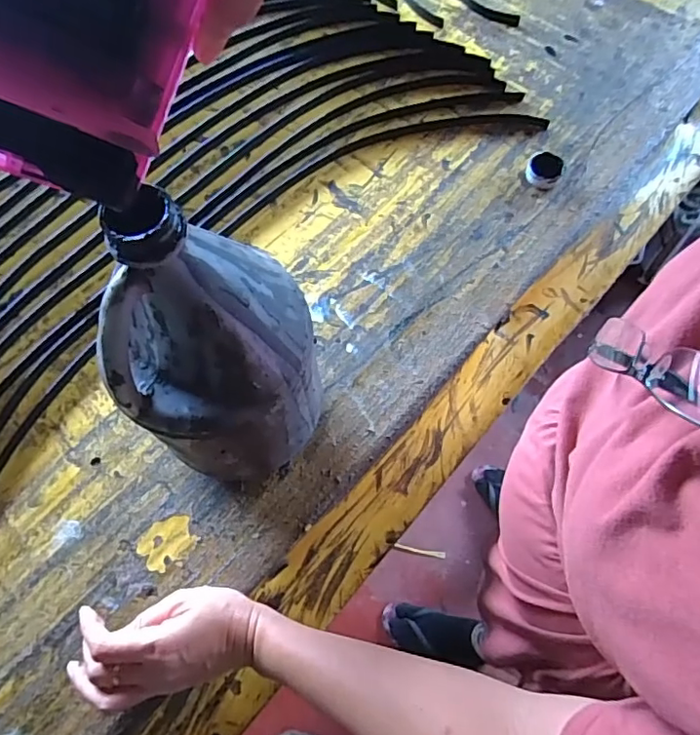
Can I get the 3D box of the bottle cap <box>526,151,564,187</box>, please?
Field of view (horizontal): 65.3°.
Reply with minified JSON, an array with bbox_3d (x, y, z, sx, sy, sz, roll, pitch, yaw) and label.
[{"bbox_3d":[0.218,-0.222,0.613,0.037,0.022,0.032,23,68,11],"label":"bottle cap"}]

